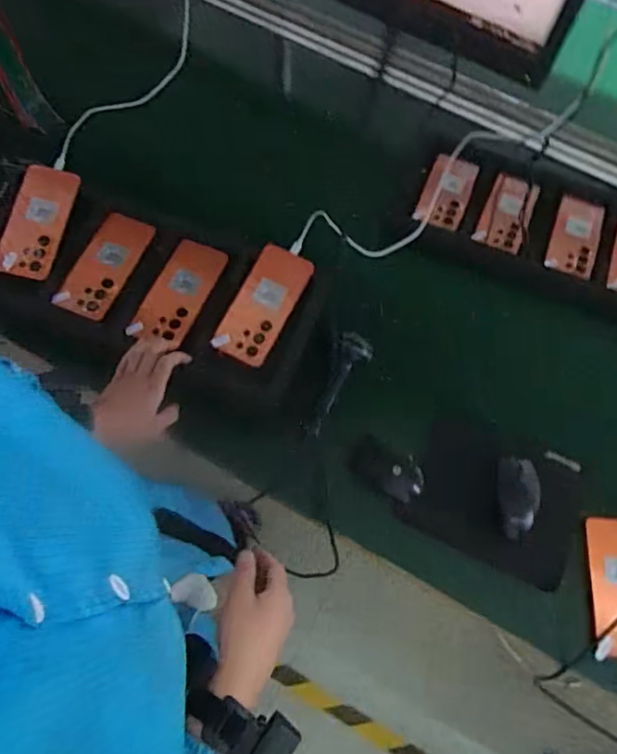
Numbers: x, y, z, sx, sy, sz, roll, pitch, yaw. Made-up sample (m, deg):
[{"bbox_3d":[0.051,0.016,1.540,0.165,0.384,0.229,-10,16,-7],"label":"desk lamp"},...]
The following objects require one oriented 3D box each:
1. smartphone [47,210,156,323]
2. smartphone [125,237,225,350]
[{"bbox_3d":[-0.292,-0.162,0.814,0.078,0.012,0.170,21,68,6],"label":"smartphone"},{"bbox_3d":[-0.176,-0.118,0.791,0.077,0.014,0.166,25,71,8],"label":"smartphone"}]

